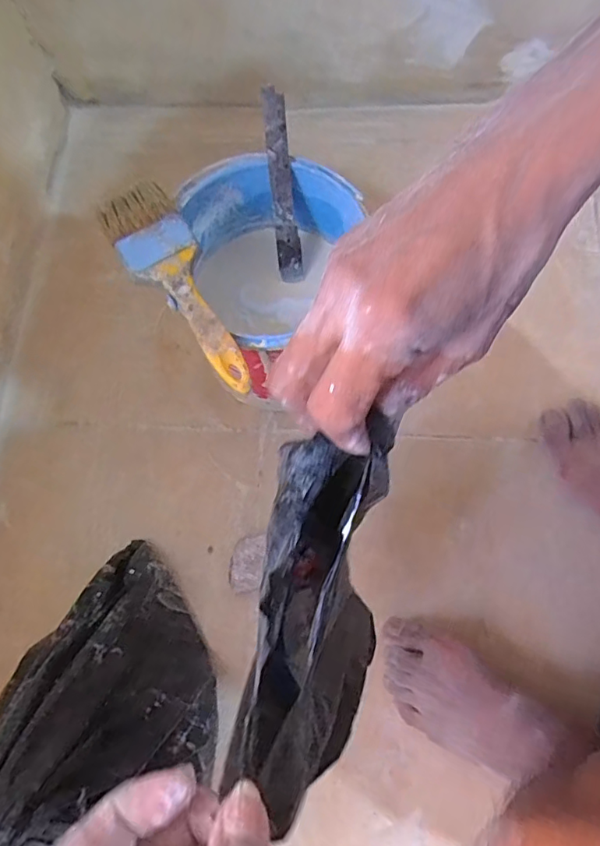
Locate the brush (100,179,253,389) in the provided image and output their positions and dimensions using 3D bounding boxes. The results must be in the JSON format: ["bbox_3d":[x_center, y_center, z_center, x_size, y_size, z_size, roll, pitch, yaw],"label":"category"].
[{"bbox_3d":[-0.092,-0.113,0.423,0.059,0.012,0.199,-34,77,-8],"label":"brush"}]

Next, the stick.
[{"bbox_3d":[-0.015,-0.210,0.486,0.023,0.167,0.011,-8,43,0],"label":"stick"}]

